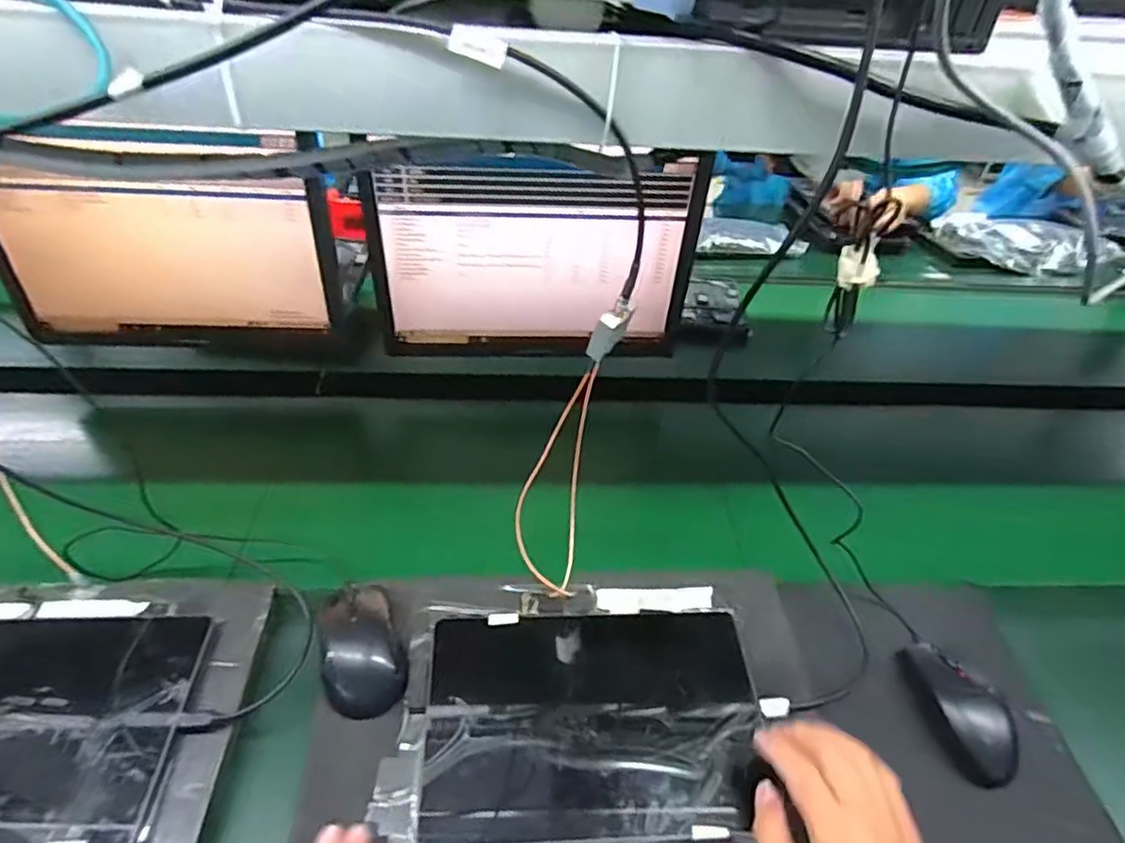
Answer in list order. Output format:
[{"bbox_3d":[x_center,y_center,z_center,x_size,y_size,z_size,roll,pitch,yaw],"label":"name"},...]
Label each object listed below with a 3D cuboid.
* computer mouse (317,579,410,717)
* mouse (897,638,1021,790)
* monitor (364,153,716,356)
[{"bbox_3d":[-0.160,0.176,0.513,0.060,0.034,0.100,-12,43,-19],"label":"computer mouse"},{"bbox_3d":[0.331,0.236,0.531,0.067,0.031,0.114,4,41,-1],"label":"mouse"},{"bbox_3d":[-0.031,-0.181,0.745,0.355,0.243,0.041,1,41,-4],"label":"monitor"}]

